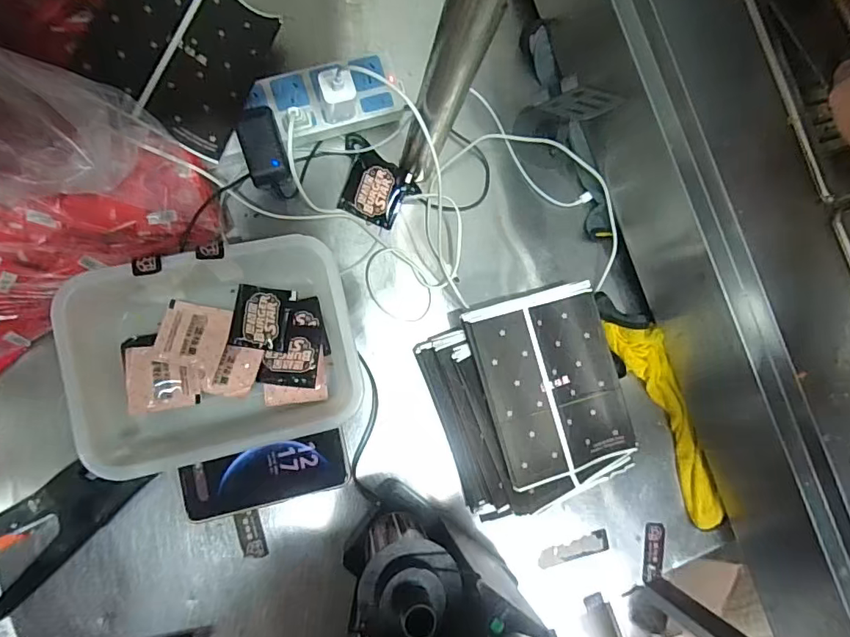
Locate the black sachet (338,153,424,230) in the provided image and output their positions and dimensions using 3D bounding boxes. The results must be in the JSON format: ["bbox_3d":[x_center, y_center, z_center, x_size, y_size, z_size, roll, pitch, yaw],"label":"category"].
[{"bbox_3d":[-0.050,-0.140,0.540,0.073,0.015,0.070,22,82,-7],"label":"black sachet"}]

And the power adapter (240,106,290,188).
[{"bbox_3d":[-0.158,-0.166,0.489,0.039,0.039,0.069,-13,88,-10],"label":"power adapter"}]

